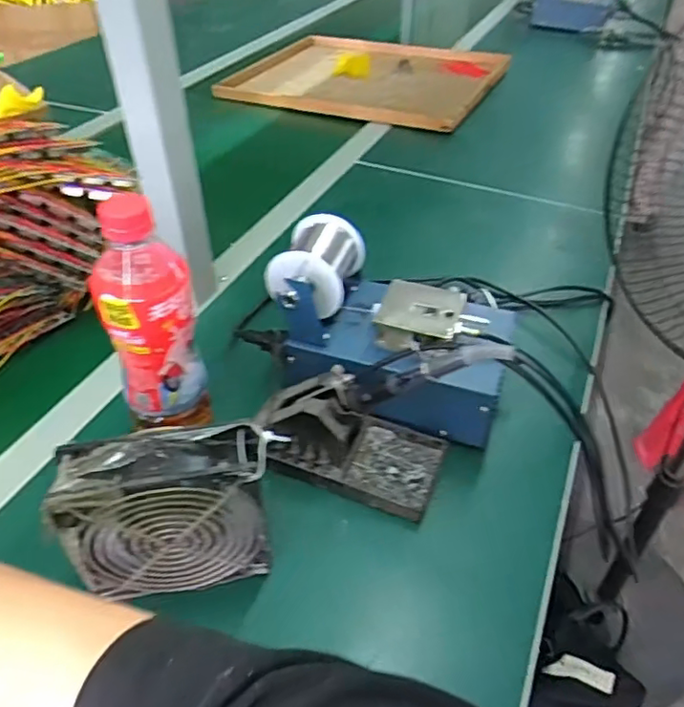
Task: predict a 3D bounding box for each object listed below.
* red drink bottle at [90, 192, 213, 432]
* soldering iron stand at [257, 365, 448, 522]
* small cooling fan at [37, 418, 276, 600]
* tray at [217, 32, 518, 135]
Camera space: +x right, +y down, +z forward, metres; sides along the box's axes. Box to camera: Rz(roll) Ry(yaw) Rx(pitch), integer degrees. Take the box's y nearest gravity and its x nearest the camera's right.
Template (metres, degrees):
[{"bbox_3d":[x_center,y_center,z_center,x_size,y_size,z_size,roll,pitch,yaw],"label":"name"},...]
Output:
[{"bbox_3d":[-0.139,-0.017,0.442,0.063,0.213,0.066,-14,44,-15],"label":"red drink bottle"},{"bbox_3d":[0.007,0.058,0.473,0.145,0.078,0.080,14,44,15],"label":"soldering iron stand"},{"bbox_3d":[-0.107,0.102,0.383,0.120,0.111,0.043,-7,42,-8],"label":"small cooling fan"},{"bbox_3d":[0.052,-0.565,1.215,0.491,0.024,0.434,17,44,18],"label":"tray"}]

